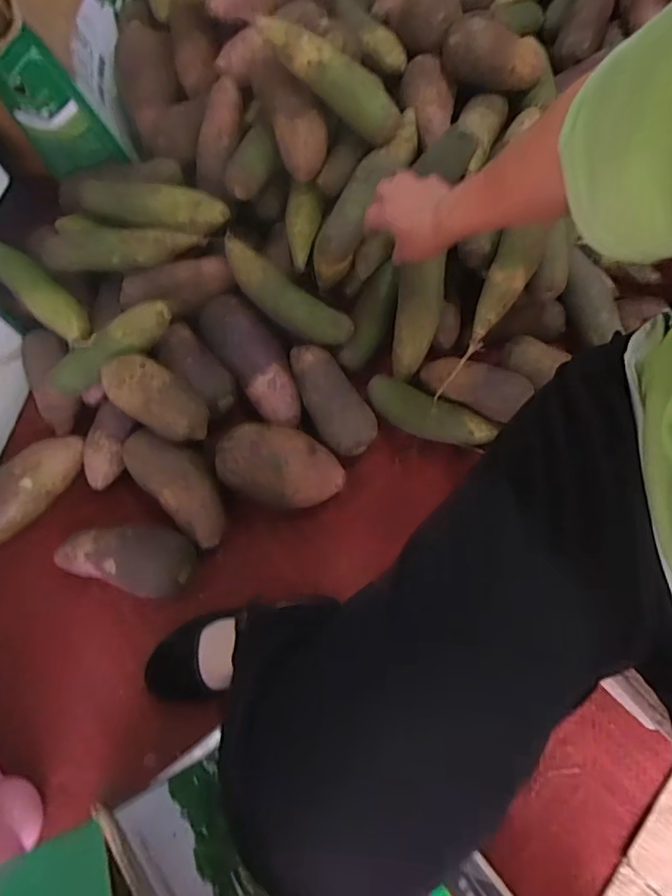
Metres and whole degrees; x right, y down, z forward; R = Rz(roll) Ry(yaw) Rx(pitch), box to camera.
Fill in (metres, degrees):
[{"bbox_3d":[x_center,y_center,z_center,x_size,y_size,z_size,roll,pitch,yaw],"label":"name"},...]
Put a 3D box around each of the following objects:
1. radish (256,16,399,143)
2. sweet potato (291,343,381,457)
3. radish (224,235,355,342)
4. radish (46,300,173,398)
[{"bbox_3d":[-0.005,-0.432,0.618,0.187,0.042,0.052,32,76,-15],"label":"radish"},{"bbox_3d":[-0.005,-0.072,0.673,0.072,0.053,0.156,-22,74,-4],"label":"sweet potato"},{"bbox_3d":[-0.066,-0.193,0.683,0.187,0.044,0.048,36,78,-4],"label":"radish"},{"bbox_3d":[-0.275,-0.122,0.646,0.173,0.048,0.042,-30,75,-7],"label":"radish"}]

